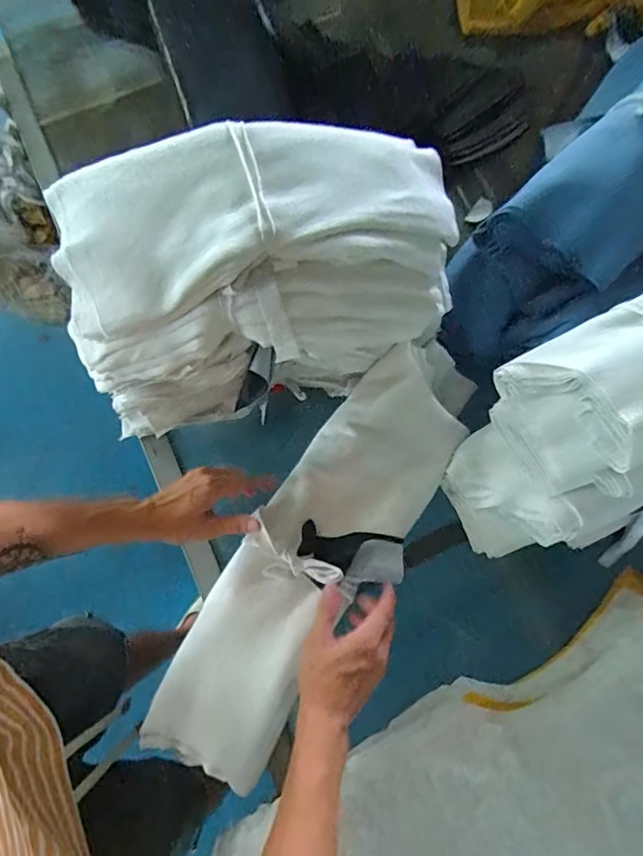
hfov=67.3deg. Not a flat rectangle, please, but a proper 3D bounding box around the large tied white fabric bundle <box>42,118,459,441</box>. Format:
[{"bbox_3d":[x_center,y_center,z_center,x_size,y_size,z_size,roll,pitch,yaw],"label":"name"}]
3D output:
[{"bbox_3d":[-0.072,-0.185,0.579,0.419,0.223,0.248,-11,76,-3],"label":"large tied white fabric bundle"}]

